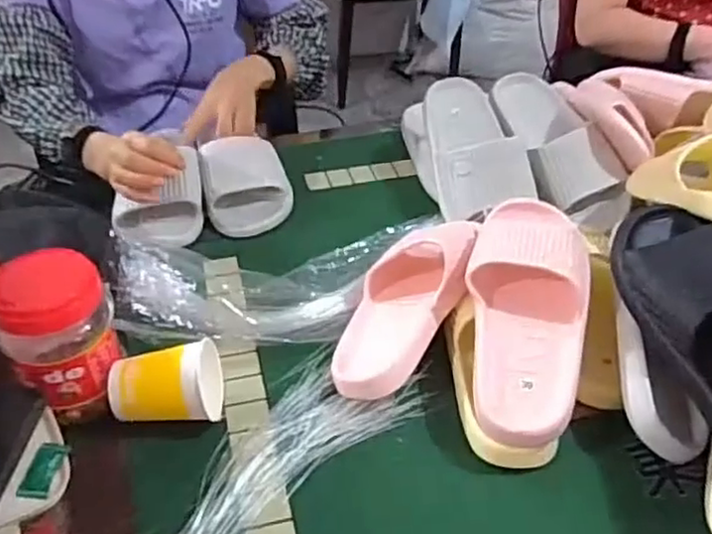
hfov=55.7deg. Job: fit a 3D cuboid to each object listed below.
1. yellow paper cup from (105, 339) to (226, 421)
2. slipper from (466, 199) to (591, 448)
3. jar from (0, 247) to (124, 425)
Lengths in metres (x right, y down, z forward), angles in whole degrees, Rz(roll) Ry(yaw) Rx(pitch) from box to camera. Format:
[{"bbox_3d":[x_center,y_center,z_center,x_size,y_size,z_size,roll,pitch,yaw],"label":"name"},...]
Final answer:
[{"bbox_3d":[-0.166,0.102,0.588,0.091,0.061,0.063,-3,40,-6],"label":"yellow paper cup"},{"bbox_3d":[0.155,0.030,0.608,0.104,0.064,0.249,7,61,5],"label":"slipper"},{"bbox_3d":[-0.256,0.061,0.583,0.090,0.125,0.083,1,40,-1],"label":"jar"}]

